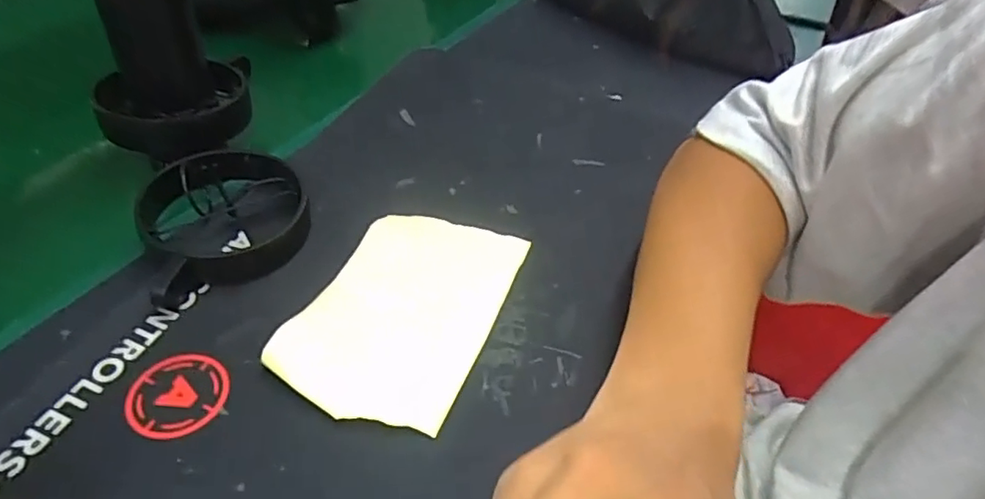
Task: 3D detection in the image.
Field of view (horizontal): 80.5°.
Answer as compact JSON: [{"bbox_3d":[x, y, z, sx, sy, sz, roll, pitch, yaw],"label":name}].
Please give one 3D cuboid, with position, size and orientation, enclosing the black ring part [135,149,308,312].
[{"bbox_3d":[-0.167,-0.024,0.365,0.097,0.033,0.100,-20,52,-22],"label":"black ring part"}]

